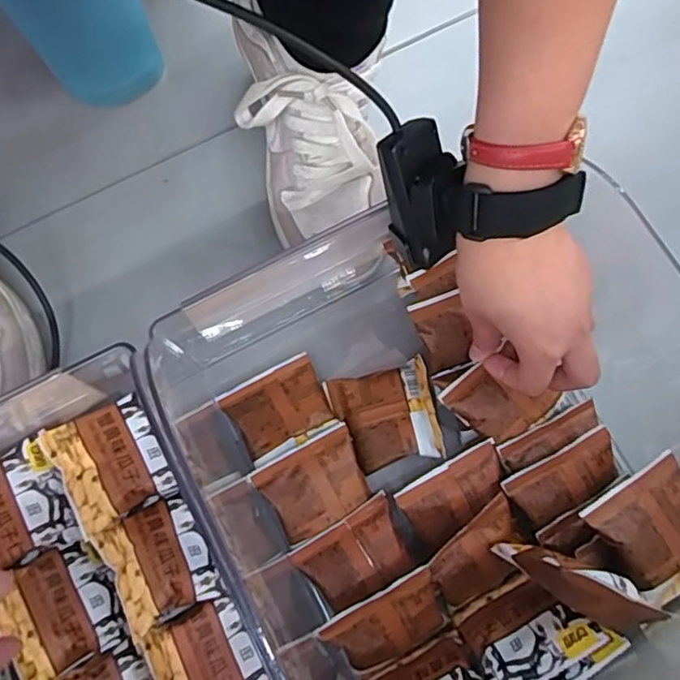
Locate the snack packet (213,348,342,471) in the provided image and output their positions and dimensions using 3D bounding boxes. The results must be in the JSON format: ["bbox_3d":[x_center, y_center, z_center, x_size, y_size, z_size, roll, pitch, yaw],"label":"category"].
[{"bbox_3d":[-0.041,0.045,0.395,0.065,0.007,0.059,-29,61,-12],"label":"snack packet"}]

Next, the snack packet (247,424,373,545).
[{"bbox_3d":[-0.016,0.092,0.373,0.064,0.009,0.052,-28,77,-7],"label":"snack packet"}]

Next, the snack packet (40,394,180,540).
[{"bbox_3d":[-0.137,0.072,0.346,0.056,0.010,0.065,-31,77,-8],"label":"snack packet"}]

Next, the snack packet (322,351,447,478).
[{"bbox_3d":[0.030,0.051,0.393,0.066,0.021,0.065,-13,75,-4],"label":"snack packet"}]

